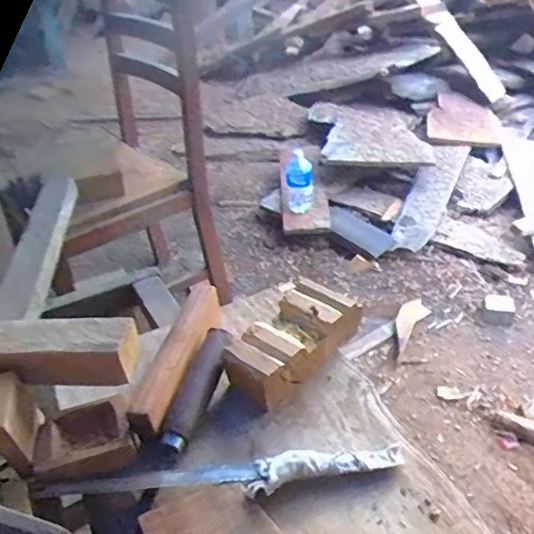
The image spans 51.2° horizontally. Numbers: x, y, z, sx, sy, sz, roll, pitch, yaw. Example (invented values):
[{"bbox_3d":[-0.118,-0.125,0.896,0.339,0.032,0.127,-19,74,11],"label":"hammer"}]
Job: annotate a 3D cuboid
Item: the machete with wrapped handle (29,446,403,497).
[{"bbox_3d":[-0.041,0.169,0.458,0.301,0.019,0.032,-6,37,-1],"label":"machete with wrapped handle"}]

